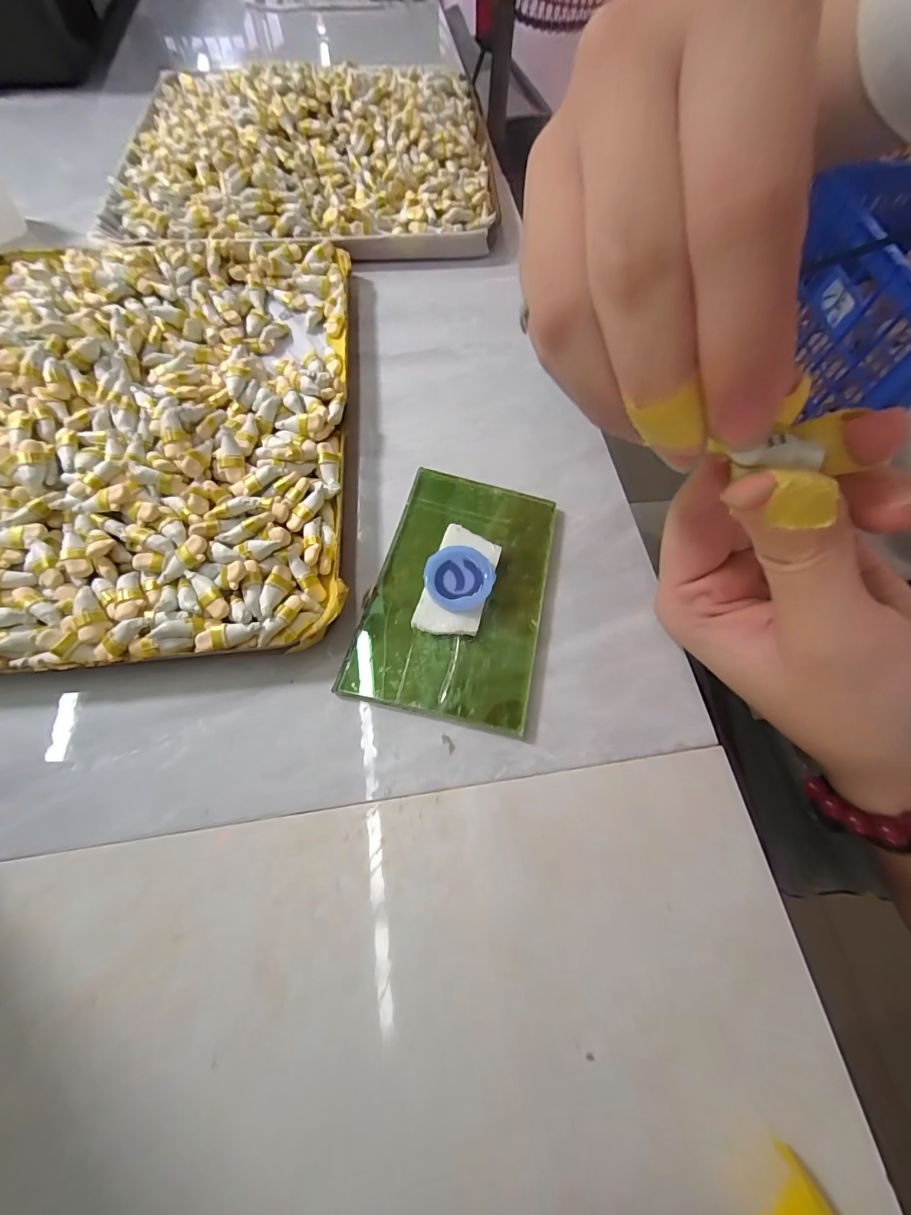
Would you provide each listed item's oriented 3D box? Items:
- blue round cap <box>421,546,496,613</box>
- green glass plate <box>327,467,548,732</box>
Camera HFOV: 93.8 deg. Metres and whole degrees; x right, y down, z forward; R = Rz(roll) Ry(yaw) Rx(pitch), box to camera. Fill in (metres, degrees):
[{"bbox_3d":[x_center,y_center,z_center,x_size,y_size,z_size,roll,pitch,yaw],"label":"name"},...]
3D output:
[{"bbox_3d":[0.002,-0.011,0.168,0.027,0.007,0.027,0,66,-1],"label":"blue round cap"},{"bbox_3d":[0.001,-0.009,0.173,0.067,0.005,0.103,12,67,4],"label":"green glass plate"}]

